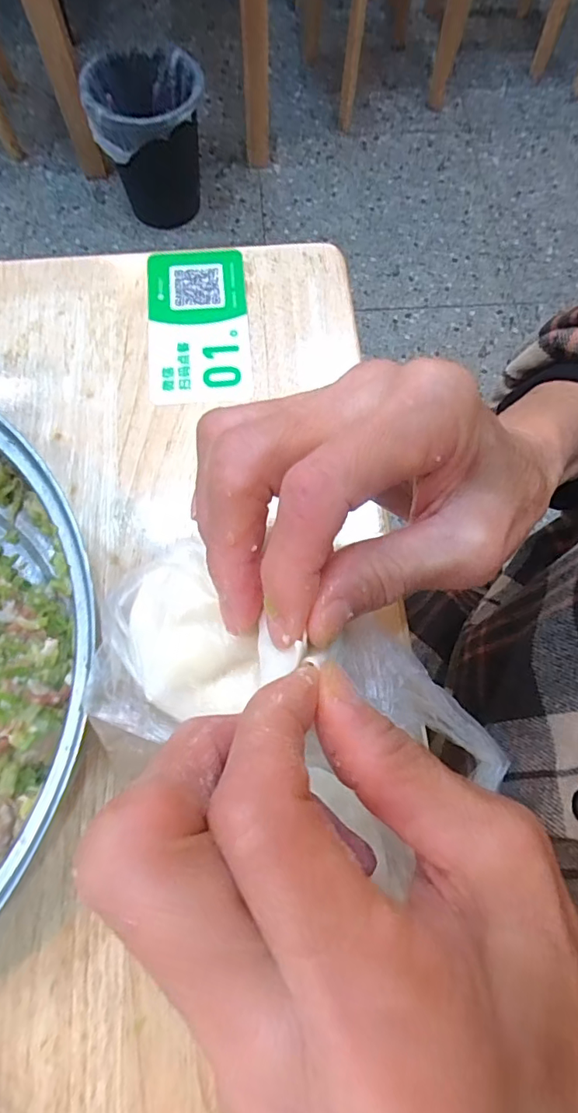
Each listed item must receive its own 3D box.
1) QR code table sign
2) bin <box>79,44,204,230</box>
[{"bbox_3d":[-0.055,-0.141,0.310,0.060,0.006,0.108,-4,74,-2],"label":"QR code table sign"},{"bbox_3d":[-0.305,-0.963,1.188,0.247,0.262,0.225,-4,74,-2],"label":"bin"}]

